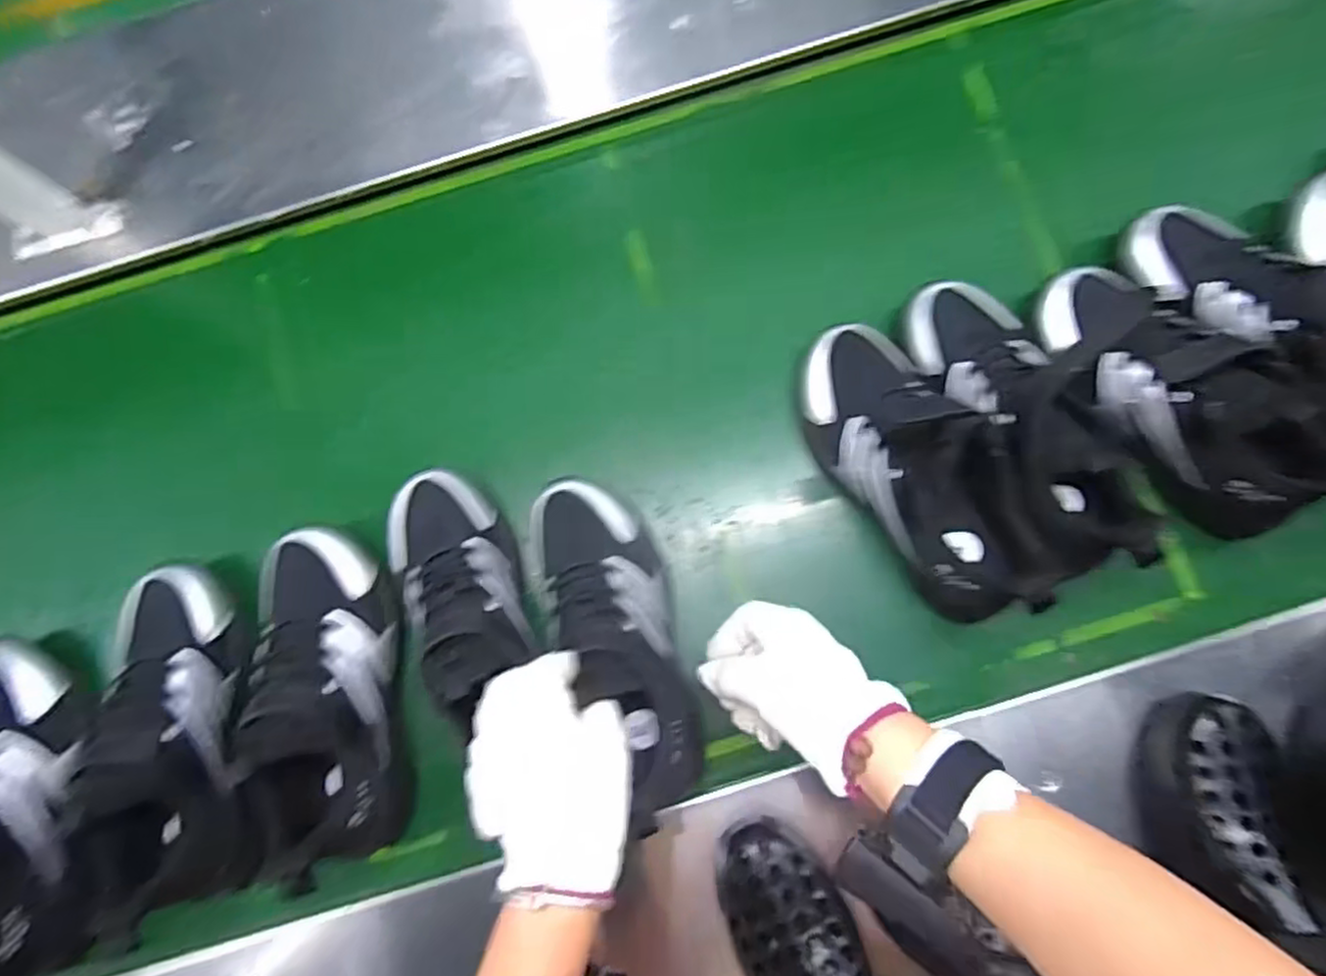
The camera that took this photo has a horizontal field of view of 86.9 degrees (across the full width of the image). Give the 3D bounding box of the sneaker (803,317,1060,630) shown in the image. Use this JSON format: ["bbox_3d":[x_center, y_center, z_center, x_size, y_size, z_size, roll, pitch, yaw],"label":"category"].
[{"bbox_3d":[0.191,-0.022,0.499,0.095,0.111,0.233,-35,82,-5],"label":"sneaker"}]

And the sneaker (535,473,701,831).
[{"bbox_3d":[-0.028,0.107,0.507,0.087,0.134,0.245,-21,66,-3],"label":"sneaker"}]

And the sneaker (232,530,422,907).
[{"bbox_3d":[-0.252,0.152,0.514,0.093,0.104,0.249,-15,80,-2],"label":"sneaker"}]

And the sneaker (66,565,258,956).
[{"bbox_3d":[-0.362,0.179,0.513,0.089,0.103,0.237,-18,80,-2],"label":"sneaker"}]

